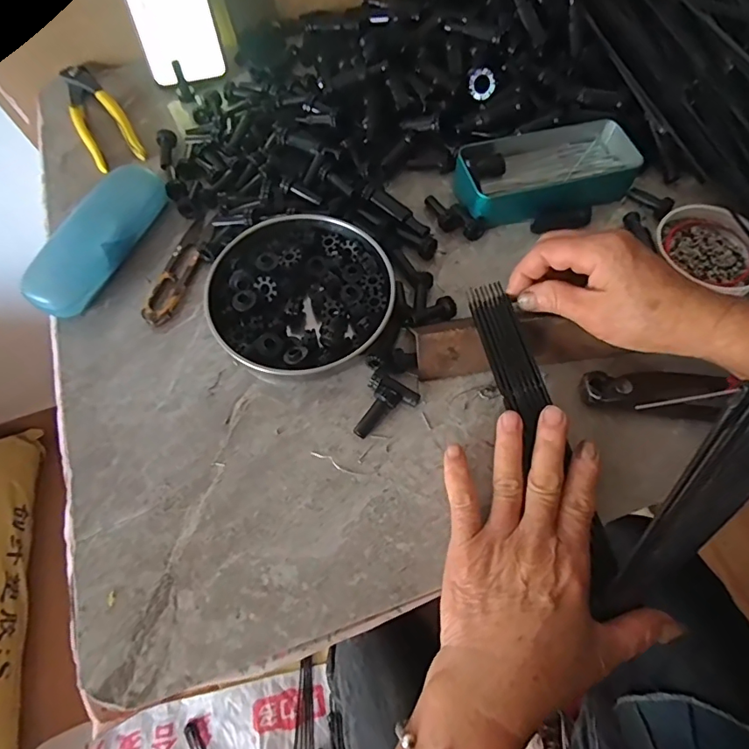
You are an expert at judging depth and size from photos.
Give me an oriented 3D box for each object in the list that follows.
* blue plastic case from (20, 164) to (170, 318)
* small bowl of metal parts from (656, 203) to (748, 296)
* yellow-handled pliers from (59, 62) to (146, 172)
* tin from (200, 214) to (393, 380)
[{"bbox_3d":[-0.222,-0.116,0.398,0.048,0.042,0.155,16,65,8],"label":"blue plastic case"},{"bbox_3d":[0.275,-0.104,0.397,0.071,0.024,0.086,-32,68,-15],"label":"small bowl of metal parts"},{"bbox_3d":[-0.276,-0.258,0.485,0.046,0.014,0.165,-31,67,-14],"label":"yellow-handled pliers"},{"bbox_3d":[-0.058,-0.061,0.380,0.136,0.027,0.137,0,64,0],"label":"tin"}]

